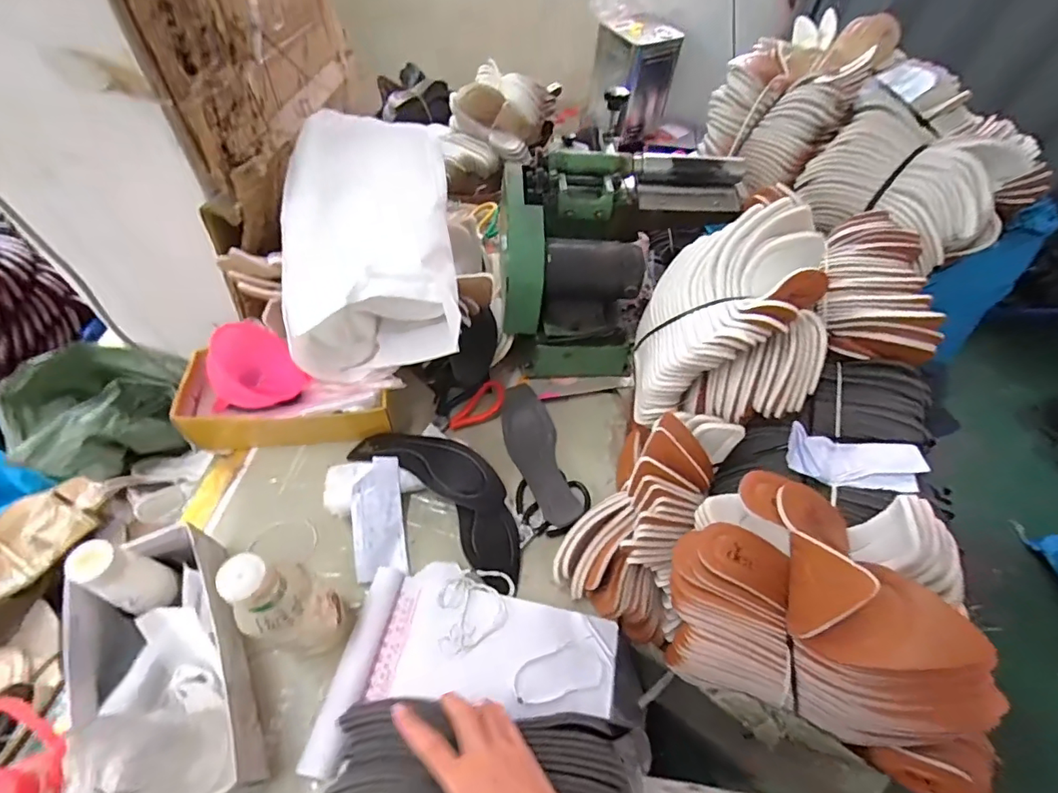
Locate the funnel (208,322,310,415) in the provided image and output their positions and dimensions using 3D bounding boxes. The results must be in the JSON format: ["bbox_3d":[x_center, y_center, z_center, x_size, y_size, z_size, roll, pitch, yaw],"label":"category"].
[{"bbox_3d":[-0.402,-0.039,0.717,0.095,0.127,0.105,-14,38,26],"label":"funnel"}]

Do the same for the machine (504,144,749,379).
[{"bbox_3d":[0.144,-0.208,0.810,0.361,0.246,0.254,0,54,-5],"label":"machine"}]

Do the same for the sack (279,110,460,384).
[{"bbox_3d":[-0.207,-0.202,0.670,0.197,0.169,0.311,-6,55,-9],"label":"sack"}]

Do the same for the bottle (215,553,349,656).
[{"bbox_3d":[-0.241,0.216,0.510,0.062,0.231,0.074,19,55,8],"label":"bottle"}]

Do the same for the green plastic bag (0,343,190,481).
[{"bbox_3d":[-0.758,0.044,0.898,0.206,0.180,0.249,20,55,9],"label":"green plastic bag"}]

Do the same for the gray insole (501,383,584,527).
[{"bbox_3d":[0.013,0.085,0.750,0.076,0.026,0.234,-11,56,-13],"label":"gray insole"}]

